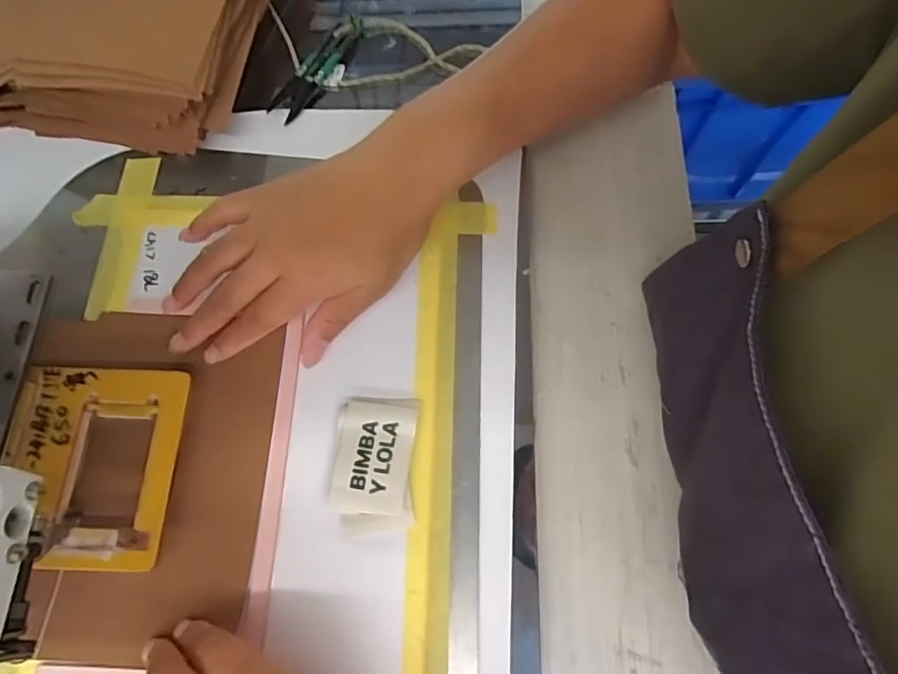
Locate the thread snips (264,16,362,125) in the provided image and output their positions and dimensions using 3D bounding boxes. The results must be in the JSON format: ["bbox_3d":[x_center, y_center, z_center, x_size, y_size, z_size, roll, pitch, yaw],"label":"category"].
[{"bbox_3d":[-0.094,-0.198,0.392,0.031,0.009,0.097,34,75,13],"label":"thread snips"}]

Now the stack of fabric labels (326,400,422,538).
[{"bbox_3d":[-0.041,0.070,0.297,0.045,0.013,0.073,1,70,3],"label":"stack of fabric labels"}]

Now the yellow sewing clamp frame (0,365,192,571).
[{"bbox_3d":[-0.195,0.068,0.289,0.088,0.007,0.105,3,71,-3],"label":"yellow sewing clamp frame"}]

